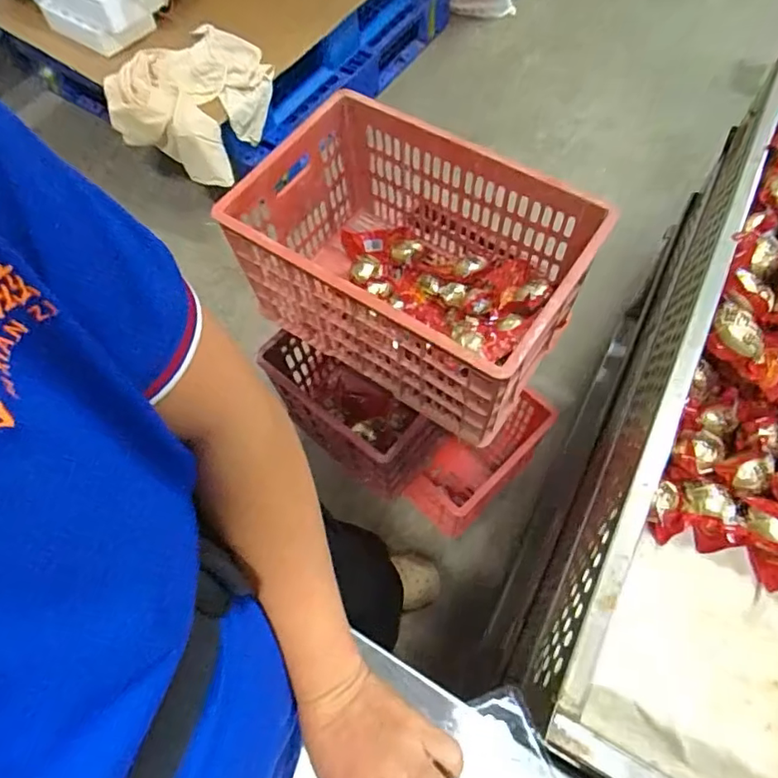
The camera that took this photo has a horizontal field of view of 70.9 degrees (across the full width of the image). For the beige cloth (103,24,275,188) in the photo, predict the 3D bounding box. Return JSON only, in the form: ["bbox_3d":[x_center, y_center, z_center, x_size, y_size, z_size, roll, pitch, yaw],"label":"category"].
[{"bbox_3d":[-0.522,-0.807,1.502,0.388,0.154,0.475,18,67,11],"label":"beige cloth"}]

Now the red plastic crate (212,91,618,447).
[{"bbox_3d":[0.035,-0.190,0.828,0.462,0.240,0.312,29,69,16],"label":"red plastic crate"}]

